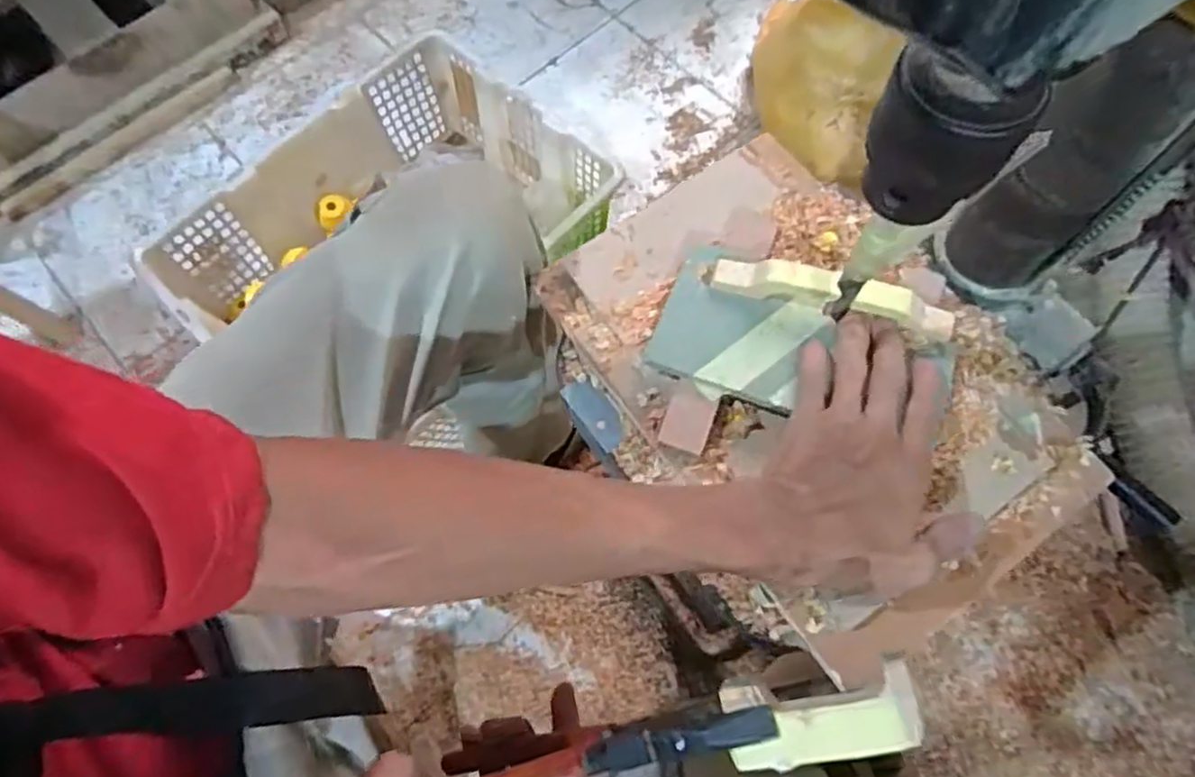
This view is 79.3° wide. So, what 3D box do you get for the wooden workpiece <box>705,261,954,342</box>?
[{"bbox_3d":[0.140,-0.056,0.427,0.141,0.027,0.017,15,70,7],"label":"wooden workpiece"}]

